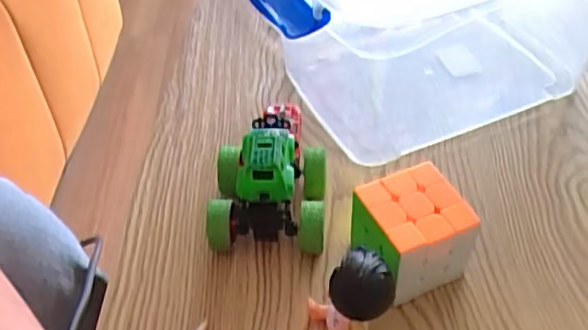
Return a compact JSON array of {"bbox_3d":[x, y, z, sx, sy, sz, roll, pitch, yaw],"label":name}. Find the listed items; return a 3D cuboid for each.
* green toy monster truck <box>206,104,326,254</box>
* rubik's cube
[{"bbox_3d":[-0.017,0.008,0.413,0.077,0.076,0.084,1,46,4],"label":"green toy monster truck"},{"bbox_3d":[0.071,0.044,0.382,0.064,0.061,0.058,-19,48,-16],"label":"rubik's cube"}]

